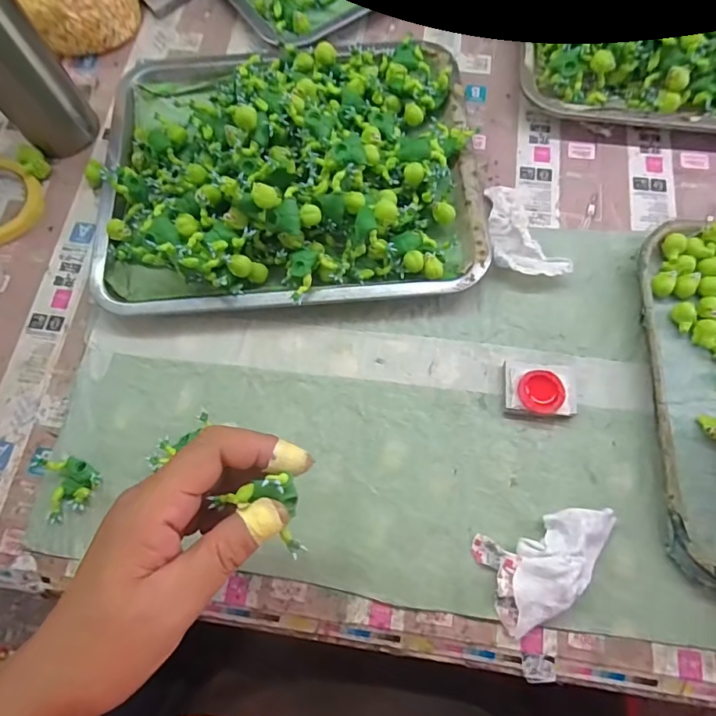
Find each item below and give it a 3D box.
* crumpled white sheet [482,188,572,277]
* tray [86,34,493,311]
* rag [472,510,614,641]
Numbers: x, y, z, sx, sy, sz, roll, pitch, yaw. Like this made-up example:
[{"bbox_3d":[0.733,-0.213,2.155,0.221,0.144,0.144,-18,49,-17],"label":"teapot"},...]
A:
[{"bbox_3d":[0.134,-0.103,0.381,0.055,0.016,0.089,1,71,2],"label":"crumpled white sheet"},{"bbox_3d":[-0.060,-0.166,0.382,0.308,0.068,0.252,-1,71,2],"label":"tray"},{"bbox_3d":[0.126,0.131,0.301,0.090,0.022,0.056,-20,71,-5],"label":"rag"}]

